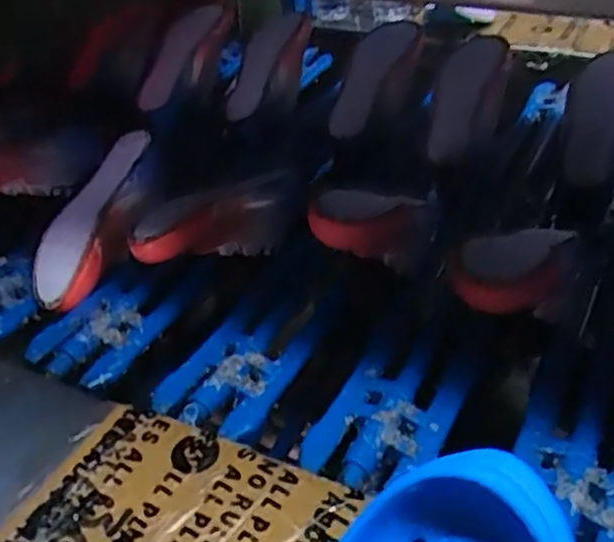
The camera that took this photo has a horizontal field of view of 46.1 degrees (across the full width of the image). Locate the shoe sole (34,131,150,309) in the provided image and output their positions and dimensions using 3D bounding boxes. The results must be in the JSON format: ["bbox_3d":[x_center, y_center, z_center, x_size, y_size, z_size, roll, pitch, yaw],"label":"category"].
[{"bbox_3d":[-0.224,-0.060,0.737,0.072,0.029,0.205,13,65,23],"label":"shoe sole"}]

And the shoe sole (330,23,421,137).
[{"bbox_3d":[0.081,-0.248,0.895,0.064,0.027,0.208,15,59,24],"label":"shoe sole"}]

